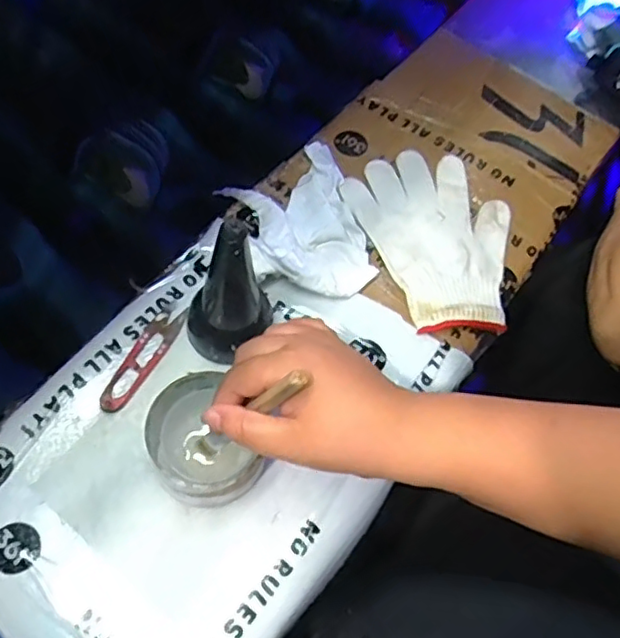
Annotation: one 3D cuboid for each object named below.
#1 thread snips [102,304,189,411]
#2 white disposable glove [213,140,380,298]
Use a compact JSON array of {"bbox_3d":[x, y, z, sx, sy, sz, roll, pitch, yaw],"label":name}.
[{"bbox_3d":[-0.131,0.030,0.488,0.020,0.008,0.099,28,62,7],"label":"thread snips"},{"bbox_3d":[-0.006,-0.089,0.559,0.123,0.032,0.161,-20,67,-18],"label":"white disposable glove"}]

